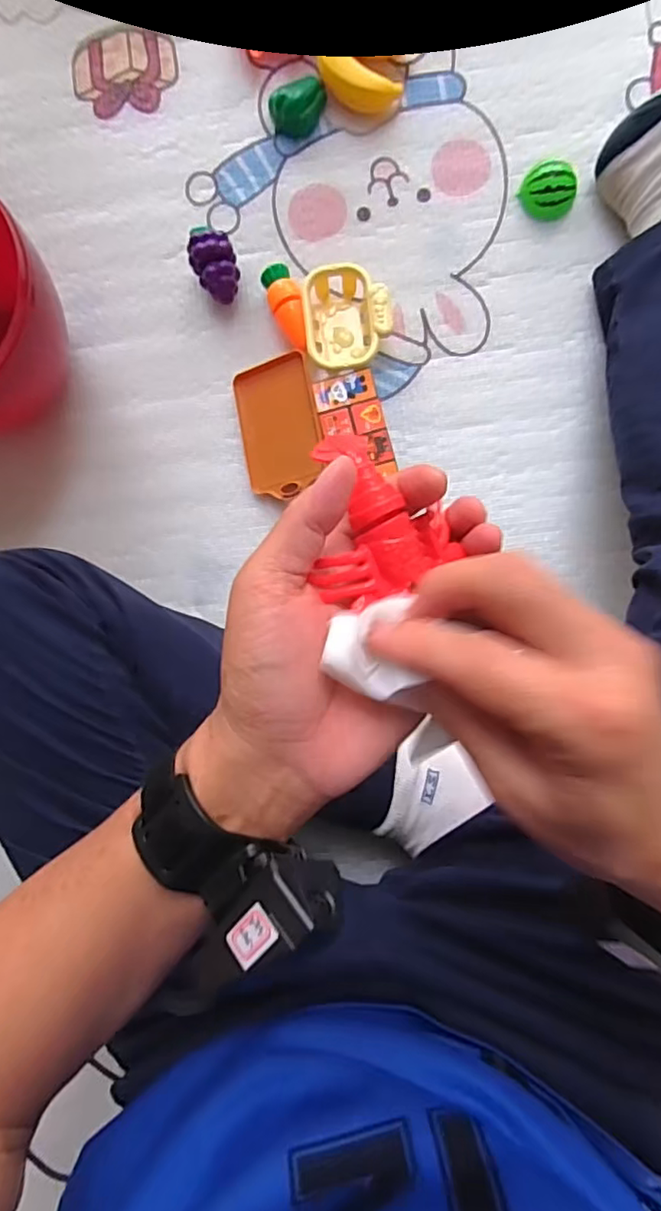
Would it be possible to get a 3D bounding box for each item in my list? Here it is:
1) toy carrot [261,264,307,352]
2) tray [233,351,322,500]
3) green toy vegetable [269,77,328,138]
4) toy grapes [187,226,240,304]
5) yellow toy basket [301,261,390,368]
[{"bbox_3d":[-0.038,-0.273,0.553,0.030,0.032,0.086,-18,88,3],"label":"toy carrot"},{"bbox_3d":[-0.047,-0.166,0.552,0.076,0.009,0.124,-8,90,19],"label":"tray"},{"bbox_3d":[-0.030,-0.477,0.562,0.039,0.022,0.052,44,92,3],"label":"green toy vegetable"},{"bbox_3d":[-0.107,-0.316,0.556,0.040,0.042,0.058,-13,88,3],"label":"toy grapes"},{"bbox_3d":[0.016,-0.262,0.547,0.075,0.039,0.092,-5,89,3],"label":"yellow toy basket"}]

